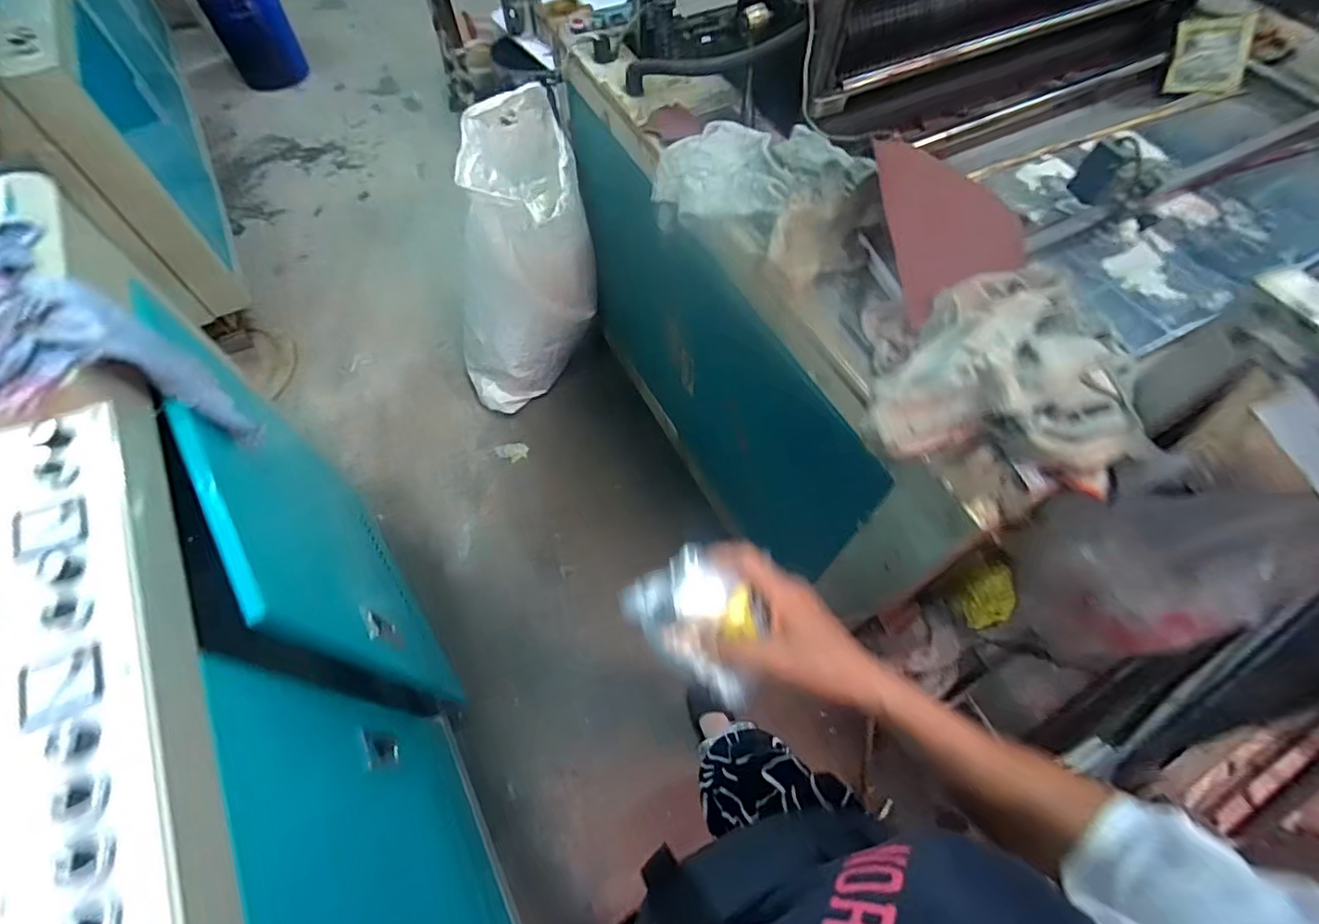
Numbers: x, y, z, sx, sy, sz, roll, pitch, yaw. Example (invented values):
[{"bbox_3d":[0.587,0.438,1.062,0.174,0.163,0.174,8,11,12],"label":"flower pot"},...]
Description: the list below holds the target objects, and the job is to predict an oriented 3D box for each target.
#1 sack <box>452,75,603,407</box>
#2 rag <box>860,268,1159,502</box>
[{"bbox_3d":[-0.356,-0.480,1.475,0.366,0.794,0.322,-7,60,-6],"label":"sack"},{"bbox_3d":[0.377,-0.108,0.639,0.263,0.111,0.227,12,60,4],"label":"rag"}]

